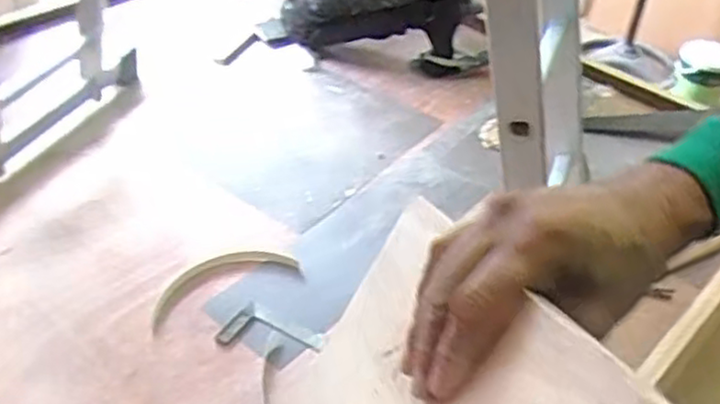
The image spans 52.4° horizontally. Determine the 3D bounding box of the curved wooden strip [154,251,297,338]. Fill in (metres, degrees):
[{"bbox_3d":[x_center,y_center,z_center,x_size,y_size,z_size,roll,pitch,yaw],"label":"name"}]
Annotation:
[{"bbox_3d":[-0.259,0.141,1.343,0.284,0.015,0.104,-20,44,-25],"label":"curved wooden strip"}]

